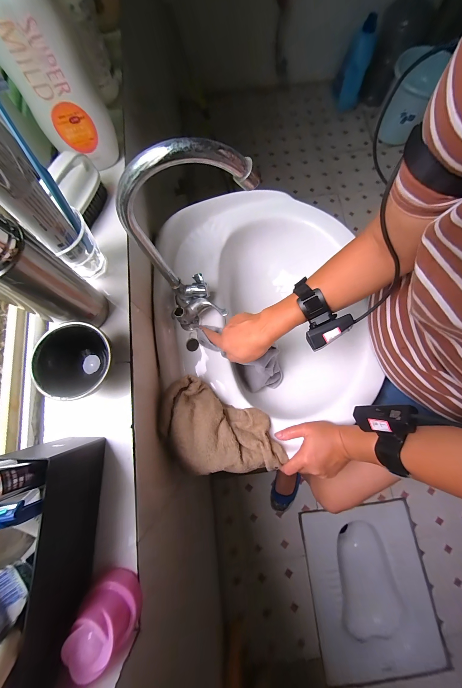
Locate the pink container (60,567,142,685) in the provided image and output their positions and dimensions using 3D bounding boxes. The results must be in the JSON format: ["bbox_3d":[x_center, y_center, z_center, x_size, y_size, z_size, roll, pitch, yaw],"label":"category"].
[{"bbox_3d":[-0.120,0.269,0.236,0.051,0.056,0.048,0,77,0],"label":"pink container"}]

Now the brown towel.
[{"bbox_3d":[-0.020,0.151,0.408,0.215,0.056,0.126,26,79,6],"label":"brown towel"}]

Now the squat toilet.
[{"bbox_3d":[0.529,0.901,0.954,0.466,0.186,0.496,-5,77,-1],"label":"squat toilet"}]

